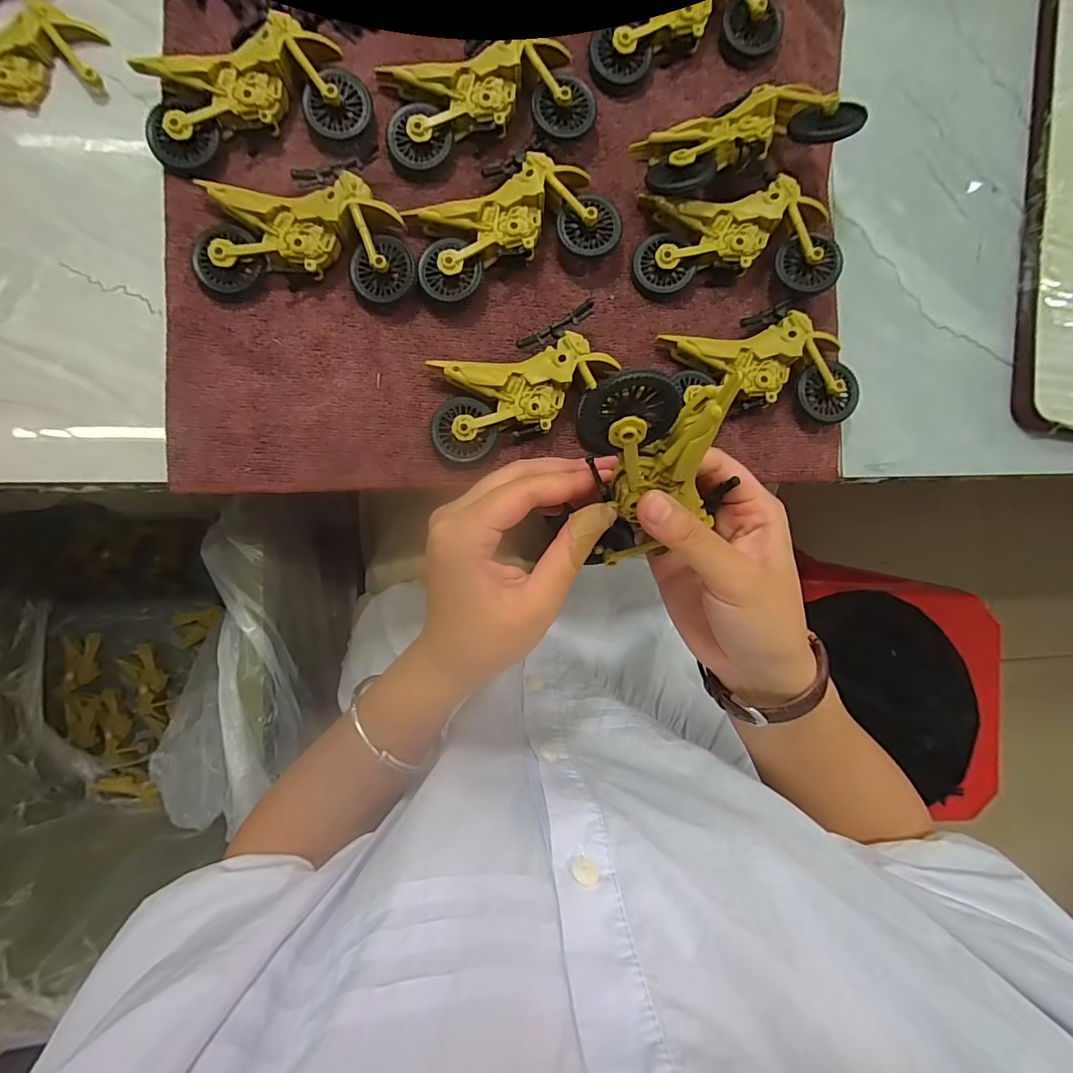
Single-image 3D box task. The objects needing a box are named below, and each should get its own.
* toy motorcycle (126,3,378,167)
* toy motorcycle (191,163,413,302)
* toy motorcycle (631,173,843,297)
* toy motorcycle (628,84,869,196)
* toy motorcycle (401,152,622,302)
[{"bbox_3d":[-0.152,-0.237,0.256,0.113,0.023,0.052,-17,92,-4],"label":"toy motorcycle"},{"bbox_3d":[-0.127,-0.165,0.259,0.111,0.023,0.067,-3,91,-5],"label":"toy motorcycle"},{"bbox_3d":[0.116,-0.173,0.277,0.112,0.029,0.058,3,91,-5],"label":"toy motorcycle"},{"bbox_3d":[0.115,-0.224,0.268,0.111,0.023,0.054,-20,72,2],"label":"toy motorcycle"},{"bbox_3d":[-0.014,-0.180,0.269,0.113,0.022,0.063,-16,92,-4],"label":"toy motorcycle"}]

